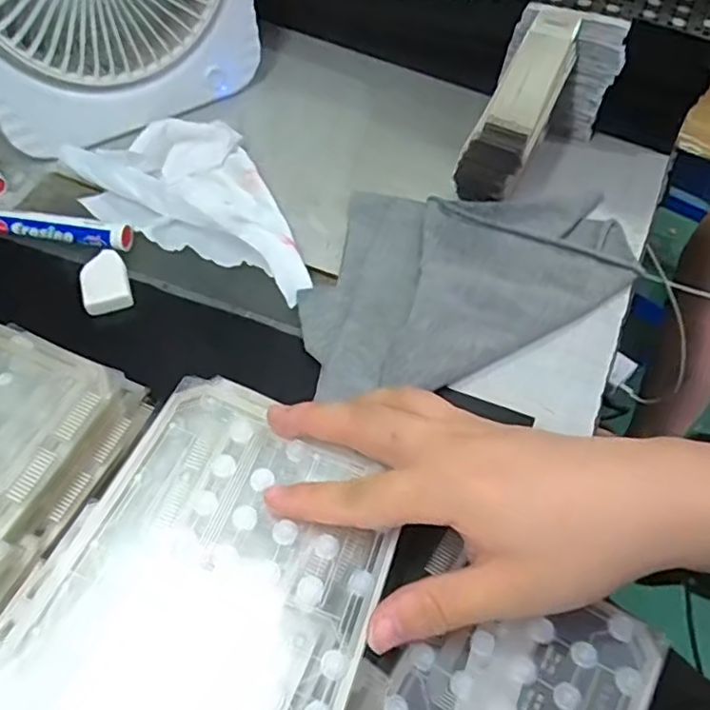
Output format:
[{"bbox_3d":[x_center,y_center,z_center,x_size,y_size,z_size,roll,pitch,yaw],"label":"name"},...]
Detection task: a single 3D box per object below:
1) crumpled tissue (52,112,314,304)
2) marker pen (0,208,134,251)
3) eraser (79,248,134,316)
[{"bbox_3d":[-0.095,-0.110,0.419,0.184,0.041,0.092,26,58,15],"label":"crumpled tissue"},{"bbox_3d":[-0.211,-0.081,0.405,0.144,0.016,0.016,9,55,4],"label":"marker pen"},{"bbox_3d":[-0.149,-0.043,0.385,0.027,0.011,0.043,-17,57,-14],"label":"eraser"}]

